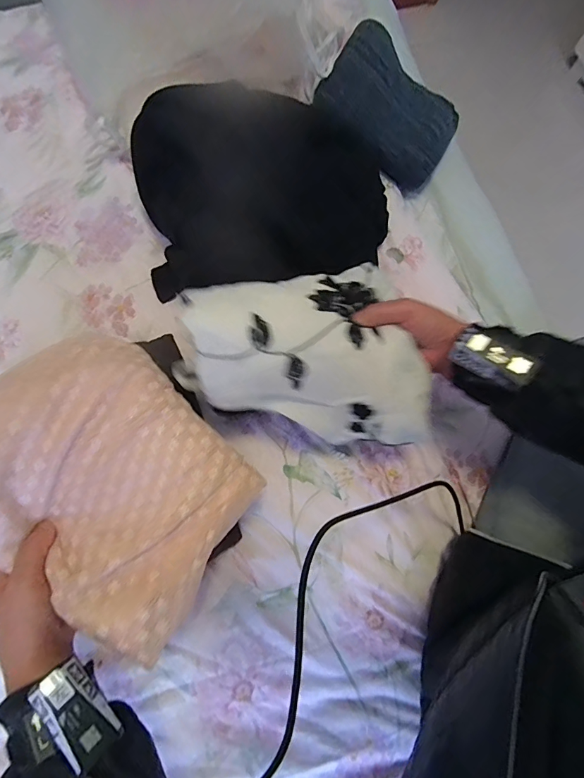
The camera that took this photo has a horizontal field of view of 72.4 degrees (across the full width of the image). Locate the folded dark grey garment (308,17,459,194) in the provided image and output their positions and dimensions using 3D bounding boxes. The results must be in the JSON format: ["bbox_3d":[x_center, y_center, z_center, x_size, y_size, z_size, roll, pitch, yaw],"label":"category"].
[{"bbox_3d":[0.147,-0.409,0.583,0.203,0.051,0.157,32,84,-17],"label":"folded dark grey garment"}]

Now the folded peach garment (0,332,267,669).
[{"bbox_3d":[-0.167,0.074,0.357,0.250,0.075,0.203,34,77,7],"label":"folded peach garment"}]

